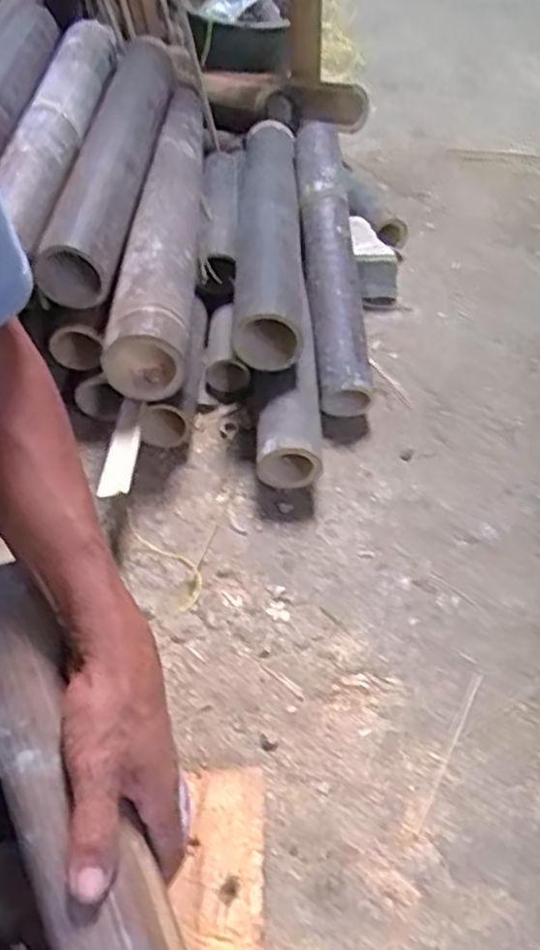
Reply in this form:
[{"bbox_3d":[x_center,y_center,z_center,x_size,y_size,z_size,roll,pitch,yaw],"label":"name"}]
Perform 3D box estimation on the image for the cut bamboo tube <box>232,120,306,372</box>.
[{"bbox_3d":[0.001,-0.312,0.893,0.077,0.069,0.479,2,48,-2],"label":"cut bamboo tube"}]

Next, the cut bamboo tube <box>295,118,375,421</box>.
[{"bbox_3d":[0.074,-0.282,0.895,0.067,0.060,0.430,-3,70,-6],"label":"cut bamboo tube"}]

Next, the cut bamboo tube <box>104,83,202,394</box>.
[{"bbox_3d":[-0.119,-0.322,0.879,0.078,0.080,0.572,2,48,-2],"label":"cut bamboo tube"}]

